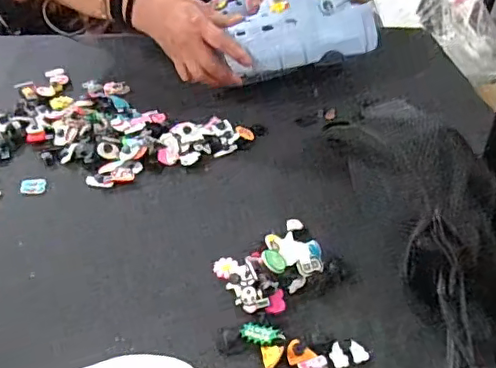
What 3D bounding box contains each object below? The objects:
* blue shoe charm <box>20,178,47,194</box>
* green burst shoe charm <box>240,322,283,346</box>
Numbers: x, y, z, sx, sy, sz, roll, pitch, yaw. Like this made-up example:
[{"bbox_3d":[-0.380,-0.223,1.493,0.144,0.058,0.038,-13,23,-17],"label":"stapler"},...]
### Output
[{"bbox_3d":[-0.244,0.002,0.642,0.028,0.004,0.025,-7,40,-13],"label":"blue shoe charm"},{"bbox_3d":[0.011,0.128,0.482,0.032,0.005,0.018,17,40,16],"label":"green burst shoe charm"}]

